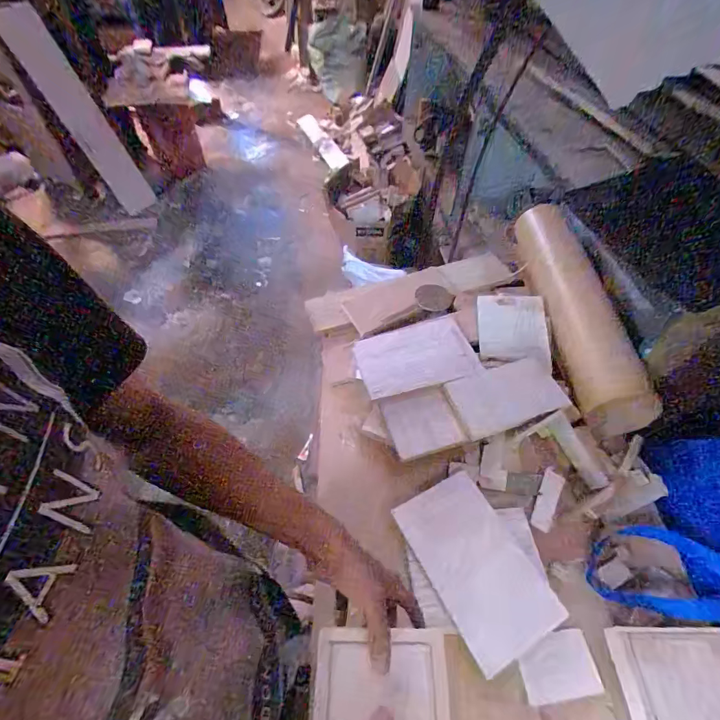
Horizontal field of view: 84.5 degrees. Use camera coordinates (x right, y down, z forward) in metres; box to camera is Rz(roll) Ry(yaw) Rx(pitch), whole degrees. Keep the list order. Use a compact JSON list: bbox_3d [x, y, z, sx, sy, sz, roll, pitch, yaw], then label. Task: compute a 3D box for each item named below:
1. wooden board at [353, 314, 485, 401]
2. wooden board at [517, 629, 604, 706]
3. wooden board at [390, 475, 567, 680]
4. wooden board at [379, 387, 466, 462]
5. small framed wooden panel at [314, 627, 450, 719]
[{"bbox_3d":[0.099,-0.006,0.717,0.200,0.017,0.133,-17,65,-1],"label":"wooden board"},{"bbox_3d":[0.245,0.381,0.493,0.095,0.010,0.065,-6,53,-5],"label":"wooden board"},{"bbox_3d":[0.162,0.283,0.558,0.138,0.011,0.219,-22,59,-20],"label":"wooden board"},{"bbox_3d":[0.101,0.103,0.662,0.111,0.005,0.109,-19,62,1],"label":"wooden board"},{"bbox_3d":[0.020,0.299,0.361,0.119,0.006,0.087,0,53,2],"label":"small framed wooden panel"}]

